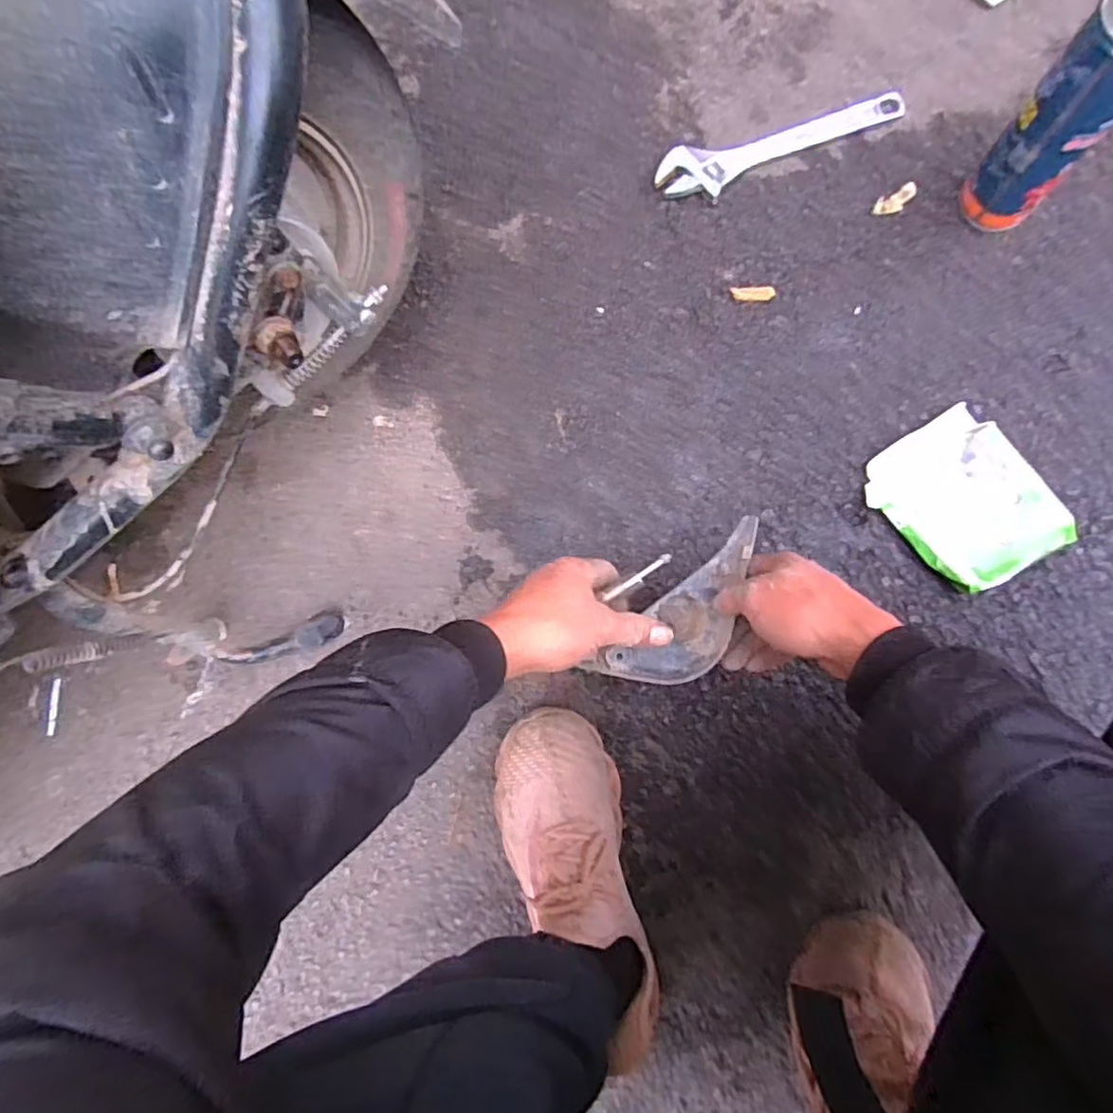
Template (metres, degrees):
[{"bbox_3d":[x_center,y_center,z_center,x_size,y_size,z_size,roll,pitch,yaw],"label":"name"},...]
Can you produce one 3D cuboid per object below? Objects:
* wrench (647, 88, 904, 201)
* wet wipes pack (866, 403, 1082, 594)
[{"bbox_3d":[0.220,-0.402,0.631,0.238,0.018,0.052,-12,84,7],"label":"wrench"},{"bbox_3d":[0.367,-0.048,0.576,0.116,0.029,0.150,-33,82,4],"label":"wet wipes pack"}]

